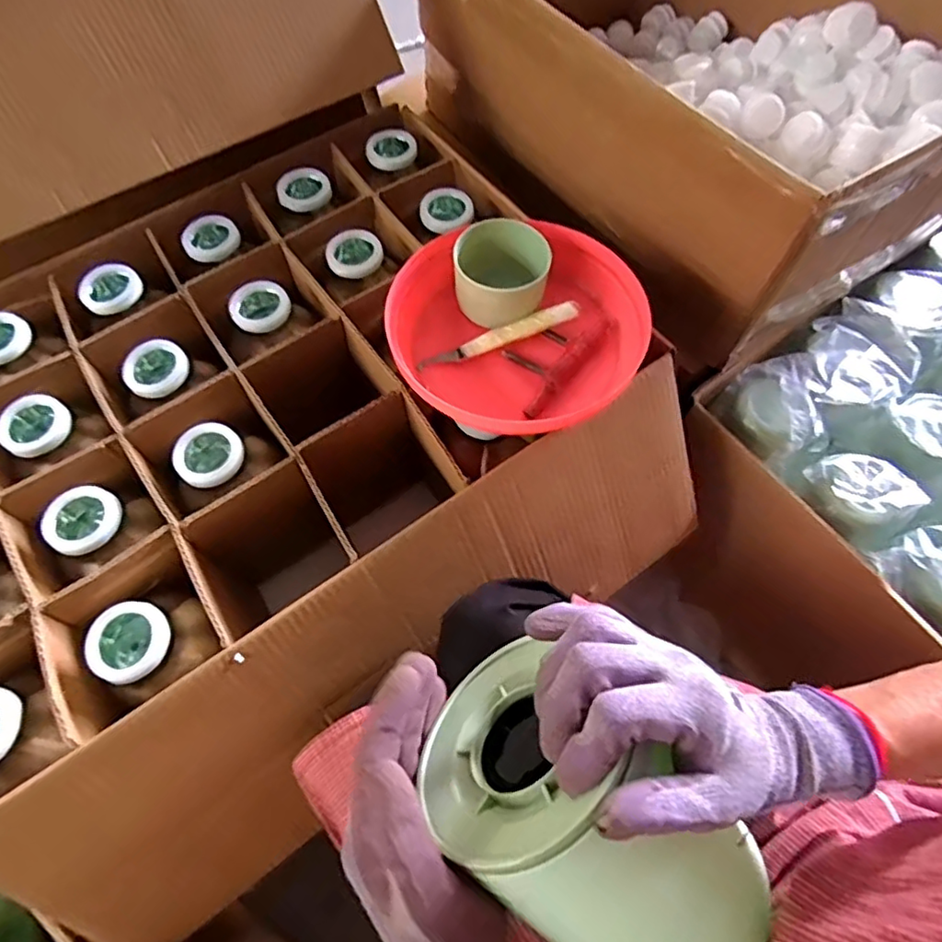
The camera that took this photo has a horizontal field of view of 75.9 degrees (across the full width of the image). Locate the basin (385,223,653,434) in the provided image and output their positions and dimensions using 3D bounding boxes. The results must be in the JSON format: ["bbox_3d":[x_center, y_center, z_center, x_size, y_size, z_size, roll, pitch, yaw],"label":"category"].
[{"bbox_3d":[0.036,-0.136,0.561,0.224,0.047,0.224,0,65,0],"label":"basin"}]

